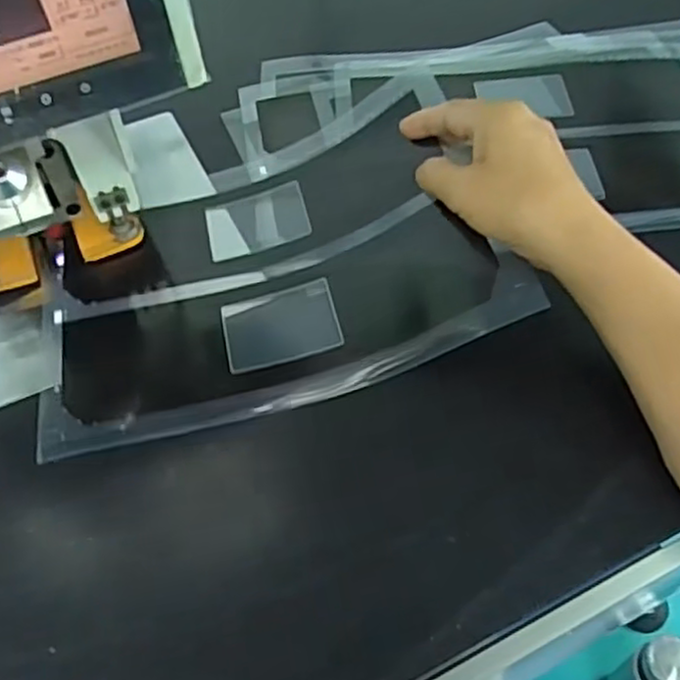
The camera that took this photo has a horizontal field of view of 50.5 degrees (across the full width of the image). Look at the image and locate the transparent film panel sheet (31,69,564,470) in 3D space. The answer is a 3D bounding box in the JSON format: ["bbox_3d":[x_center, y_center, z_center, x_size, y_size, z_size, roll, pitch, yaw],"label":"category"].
[{"bbox_3d":[-0.049,-0.055,0.447,0.265,0.065,0.206,-12,54,-5],"label":"transparent film panel sheet"}]

